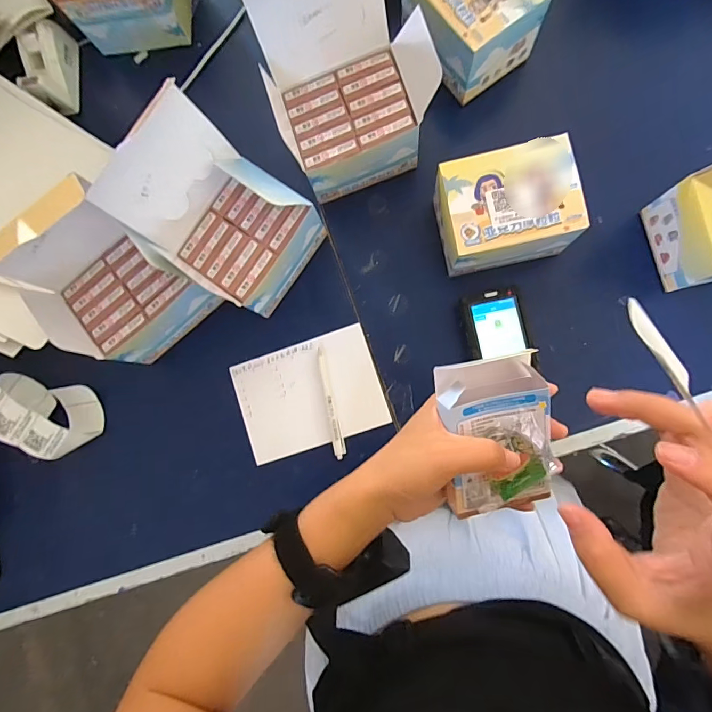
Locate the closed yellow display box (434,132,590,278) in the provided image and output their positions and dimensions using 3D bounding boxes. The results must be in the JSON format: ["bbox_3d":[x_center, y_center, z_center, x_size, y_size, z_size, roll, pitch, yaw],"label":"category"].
[{"bbox_3d":[0.166,-0.163,0.471,0.145,0.089,0.111,-10,85,5],"label":"closed yellow display box"}]

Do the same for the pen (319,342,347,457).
[{"bbox_3d":[-0.031,0.057,0.513,0.015,0.008,0.139,-11,85,5],"label":"pen"}]

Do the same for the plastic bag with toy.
[{"bbox_3d":[0.094,0.064,0.260,0.058,0.012,0.060,-12,103,1],"label":"plastic bag with toy"}]

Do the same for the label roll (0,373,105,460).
[{"bbox_3d":[-0.401,0.079,0.533,0.125,0.082,0.091,8,87,7],"label":"label roll"}]

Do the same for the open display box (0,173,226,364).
[{"bbox_3d":[-0.285,-0.089,0.452,0.143,0.165,0.159,-39,83,3],"label":"open display box"}]

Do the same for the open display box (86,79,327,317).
[{"bbox_3d":[-0.147,-0.149,0.459,0.159,0.160,0.147,35,91,7],"label":"open display box"}]

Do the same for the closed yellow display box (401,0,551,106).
[{"bbox_3d":[0.135,-0.408,0.490,0.114,0.077,0.149,-36,83,3],"label":"closed yellow display box"}]

